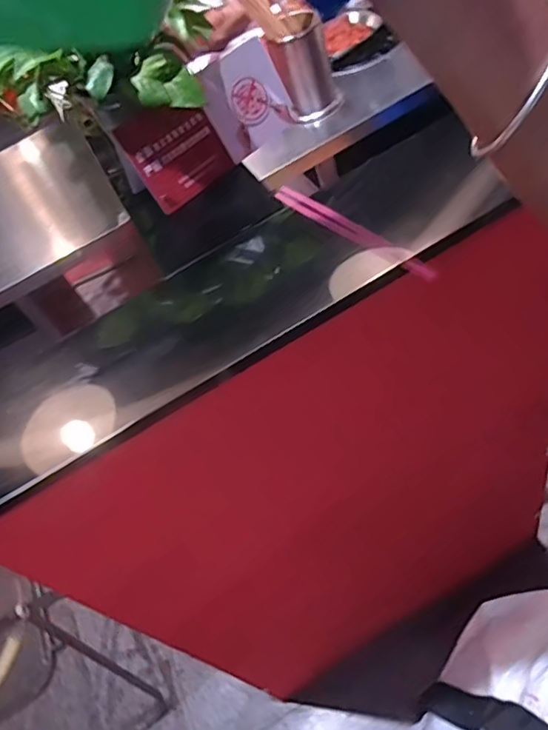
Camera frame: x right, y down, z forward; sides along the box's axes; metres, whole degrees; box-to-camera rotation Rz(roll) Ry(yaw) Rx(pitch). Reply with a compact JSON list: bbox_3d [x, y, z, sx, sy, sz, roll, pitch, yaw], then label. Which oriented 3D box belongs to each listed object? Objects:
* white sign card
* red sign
[{"bbox_3d":[-0.031,-0.295,0.623,0.097,0.098,0.008,-42,32,-15],"label":"white sign card"},{"bbox_3d":[-0.104,-0.231,0.601,0.099,0.100,0.005,-42,29,-14],"label":"red sign"}]

